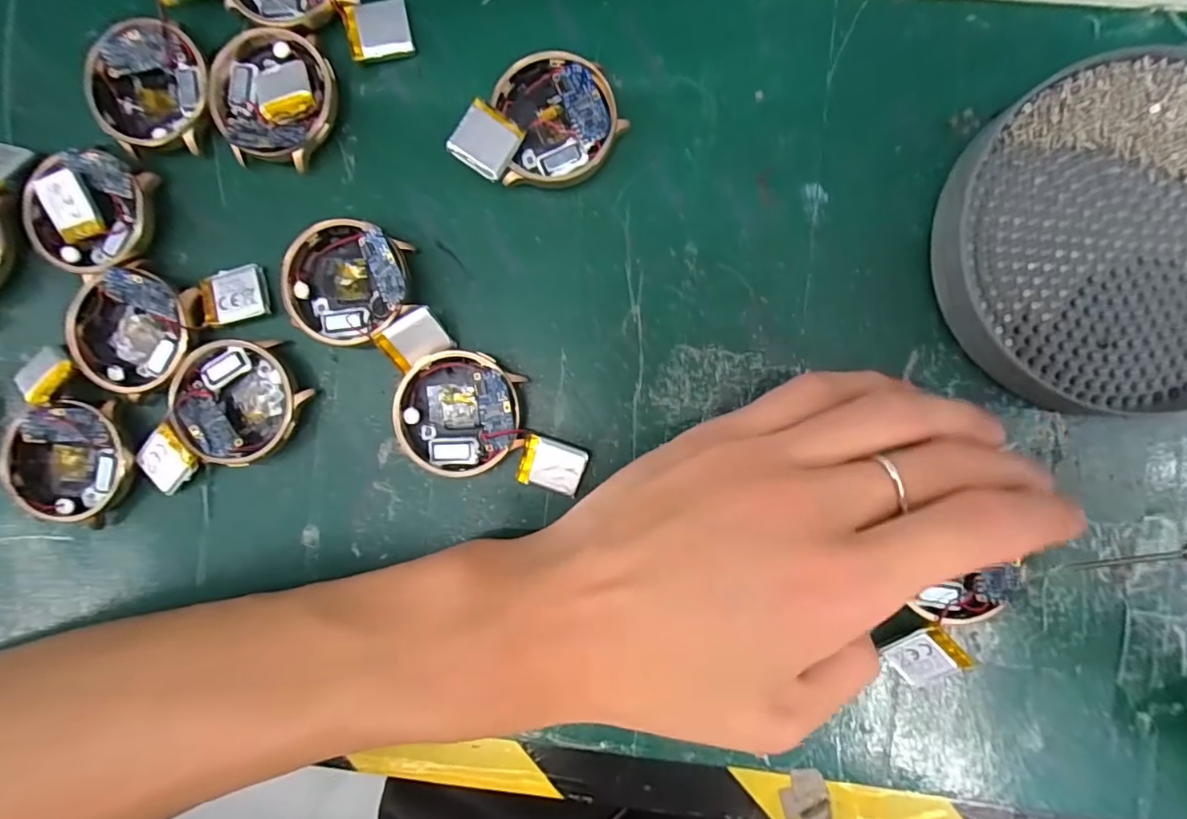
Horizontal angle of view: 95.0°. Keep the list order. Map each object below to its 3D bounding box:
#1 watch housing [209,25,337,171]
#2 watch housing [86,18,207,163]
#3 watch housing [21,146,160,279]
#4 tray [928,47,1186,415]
[{"bbox_3d":[-0.115,-0.111,0.195,0.045,0.013,0.045,10,90,3],"label":"watch housing"},{"bbox_3d":[-0.160,-0.117,0.198,0.040,0.014,0.044,1,89,3],"label":"watch housing"},{"bbox_3d":[-0.183,-0.071,0.198,0.043,0.011,0.043,0,89,3],"label":"watch housing"},{"bbox_3d":[0.174,-0.055,0.179,0.114,0.017,0.108,0,90,3],"label":"tray"}]

